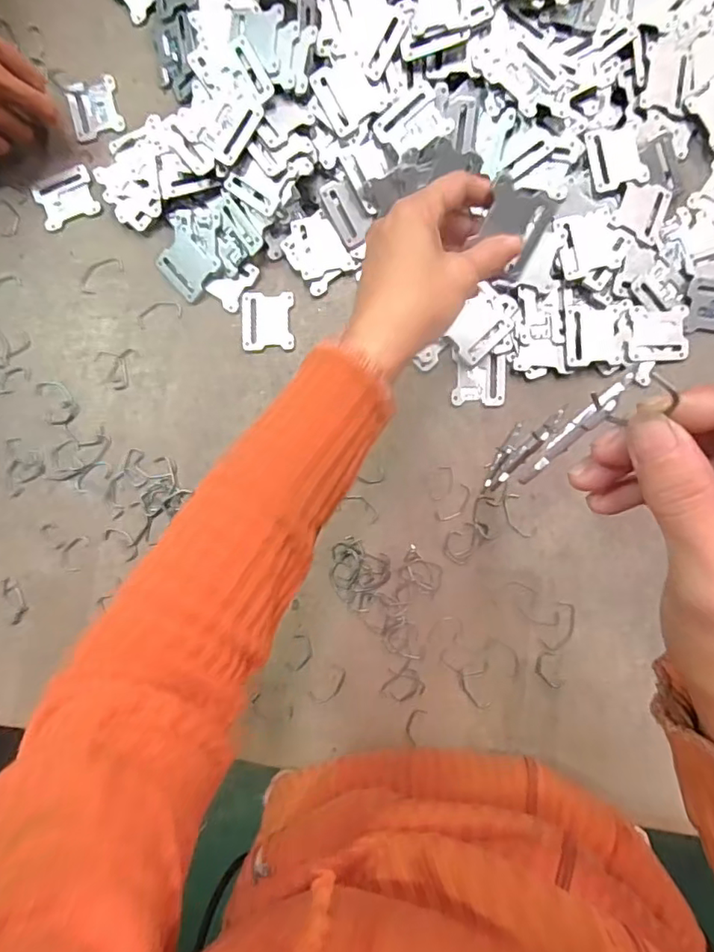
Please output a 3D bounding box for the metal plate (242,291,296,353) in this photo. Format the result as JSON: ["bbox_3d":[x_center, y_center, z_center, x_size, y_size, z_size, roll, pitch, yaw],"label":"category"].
[{"bbox_3d":[-0.075,-0.131,0.459,0.043,0.004,0.049,-2,89,2],"label":"metal plate"}]

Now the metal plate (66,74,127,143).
[{"bbox_3d":[-0.228,-0.320,0.475,0.043,0.004,0.050,-12,89,2],"label":"metal plate"}]

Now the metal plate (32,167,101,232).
[{"bbox_3d":[-0.251,-0.239,0.469,0.051,0.004,0.041,-20,88,2],"label":"metal plate"}]

